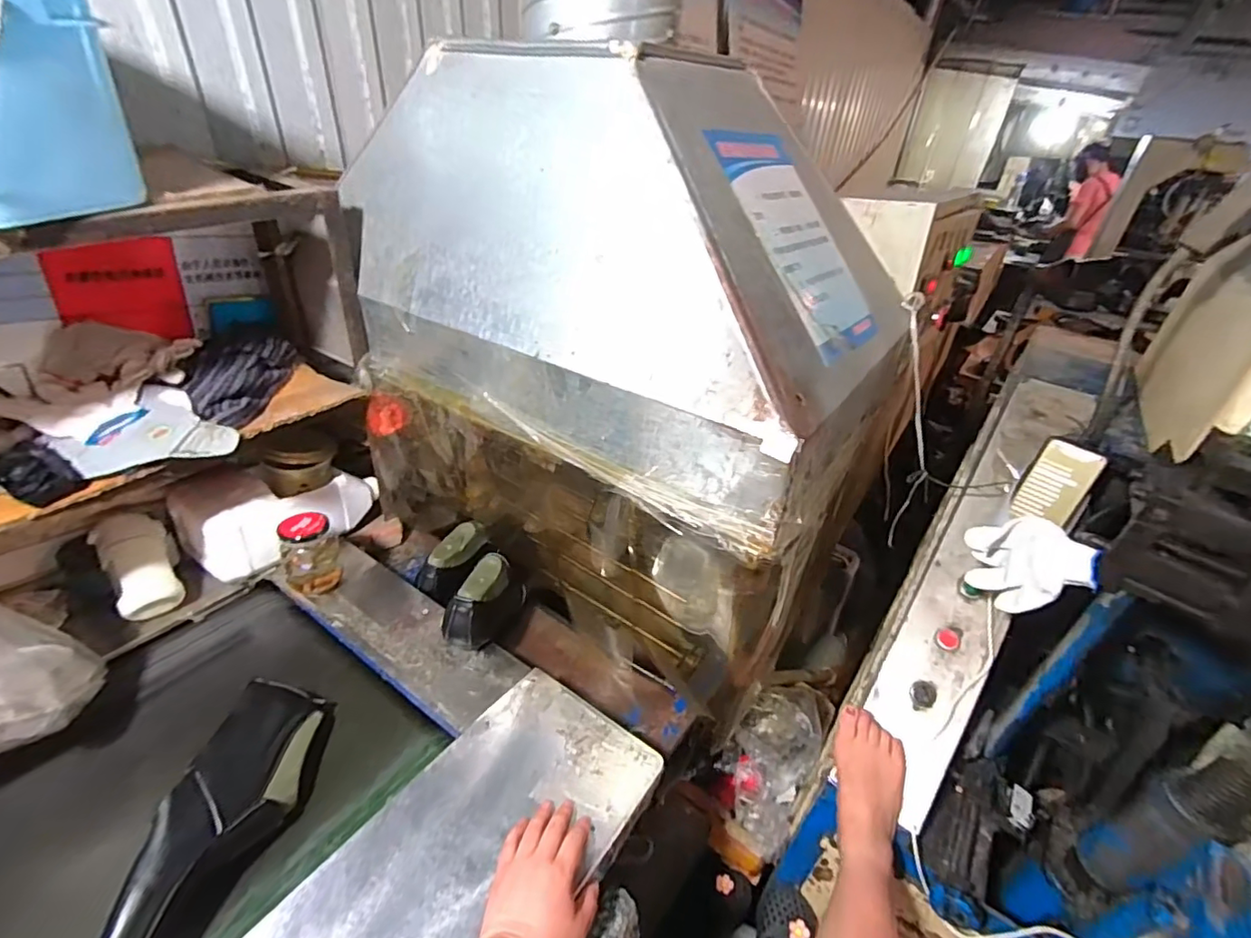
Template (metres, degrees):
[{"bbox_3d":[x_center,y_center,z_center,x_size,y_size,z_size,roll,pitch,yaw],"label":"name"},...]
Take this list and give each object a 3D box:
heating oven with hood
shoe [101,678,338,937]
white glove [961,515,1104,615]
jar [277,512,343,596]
[{"bbox_3d":[-0.009,-0.142,0.879,0.707,0.785,0.480,25,38,27],"label":"heating oven with hood"},{"bbox_3d":[-0.407,0.357,0.576,0.089,0.087,0.289,4,33,-3],"label":"shoe"},{"bbox_3d":[0.513,0.117,0.703,0.039,0.153,0.112,-9,71,-29],"label":"white glove"},{"bbox_3d":[-0.499,0.135,0.873,0.079,0.113,0.061,-7,35,-19],"label":"jar"}]

